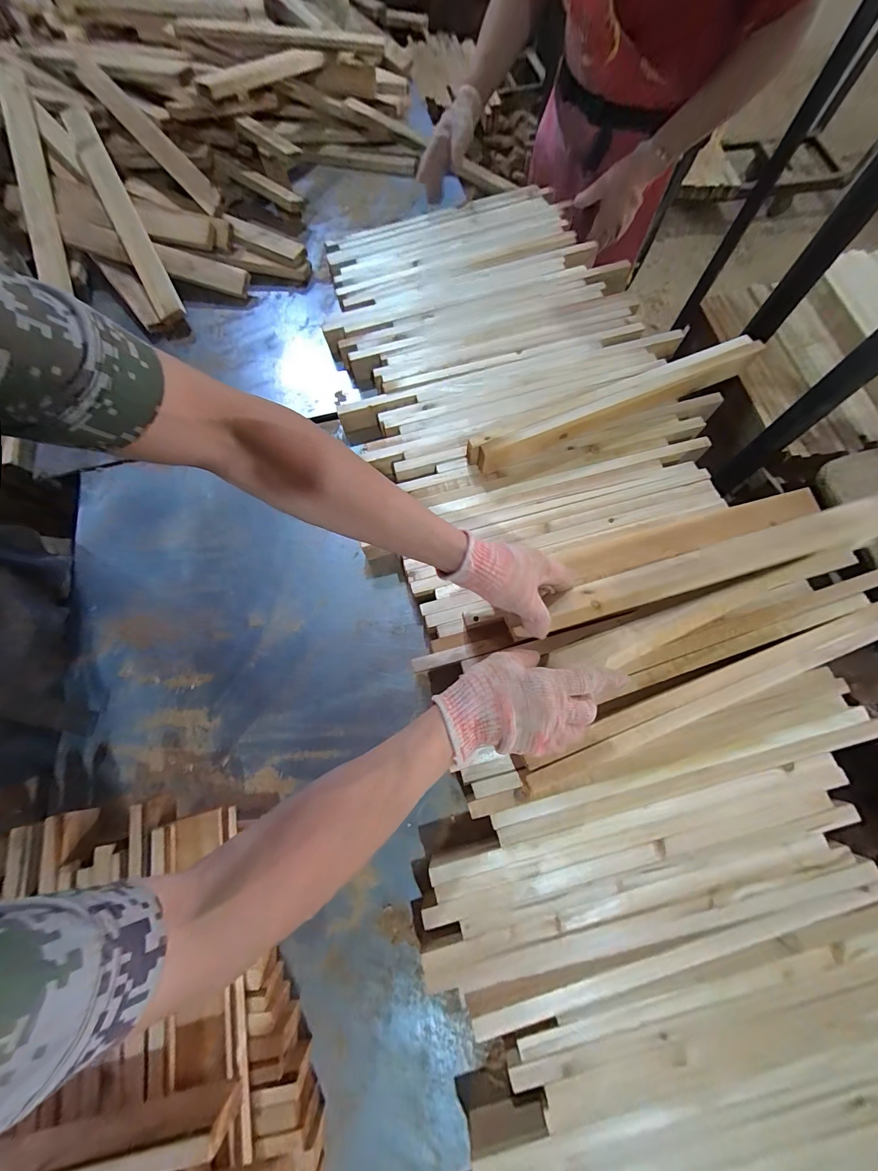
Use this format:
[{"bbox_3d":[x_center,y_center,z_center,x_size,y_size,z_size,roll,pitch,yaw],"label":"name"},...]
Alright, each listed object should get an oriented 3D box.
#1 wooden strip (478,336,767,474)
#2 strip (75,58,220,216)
[{"bbox_3d":[0.282,-0.291,0.601,0.486,0.054,0.045,-22,72,-6],"label":"wooden strip"},{"bbox_3d":[-0.644,-0.995,0.816,0.502,0.014,0.050,48,113,5],"label":"strip"}]

